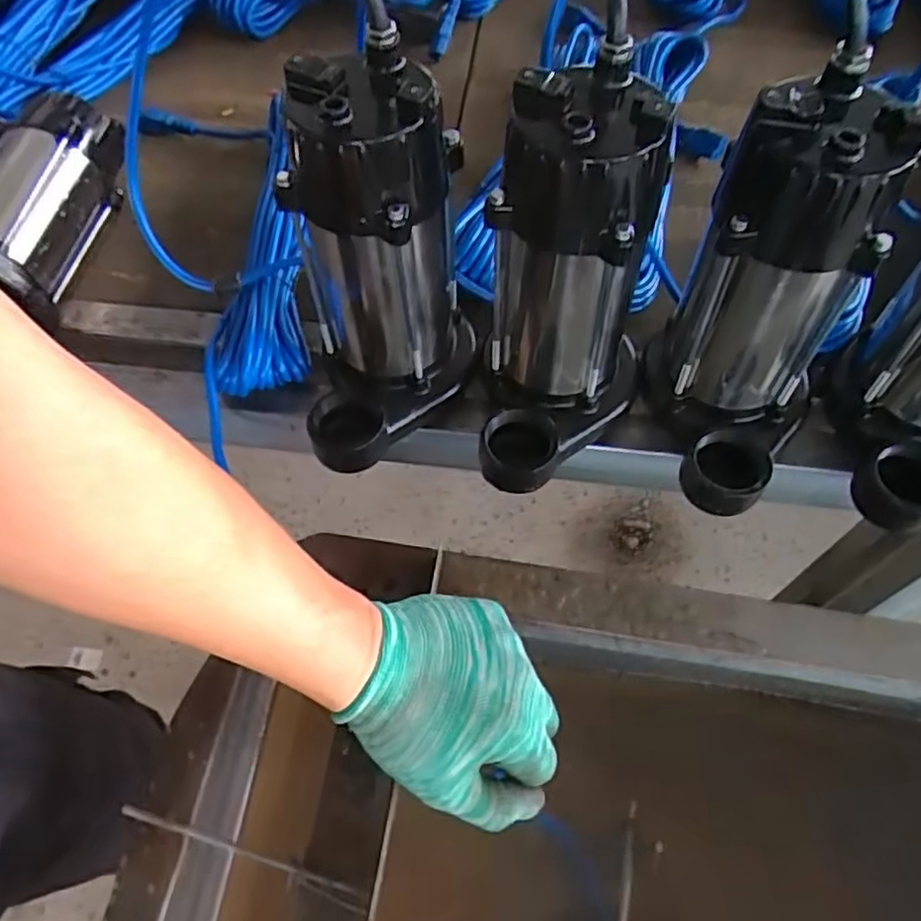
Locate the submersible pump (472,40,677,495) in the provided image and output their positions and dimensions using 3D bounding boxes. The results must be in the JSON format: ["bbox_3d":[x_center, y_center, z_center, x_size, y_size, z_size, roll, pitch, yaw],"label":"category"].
[{"bbox_3d":[0.061,-0.097,0.446,0.113,0.227,0.159,16,62,10],"label":"submersible pump"}]

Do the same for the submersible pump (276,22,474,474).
[{"bbox_3d":[-0.053,-0.112,0.458,0.113,0.226,0.149,-1,60,1],"label":"submersible pump"}]

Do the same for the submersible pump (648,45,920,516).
[{"bbox_3d":[0.185,-0.083,0.444,0.111,0.241,0.150,23,63,14],"label":"submersible pump"}]

